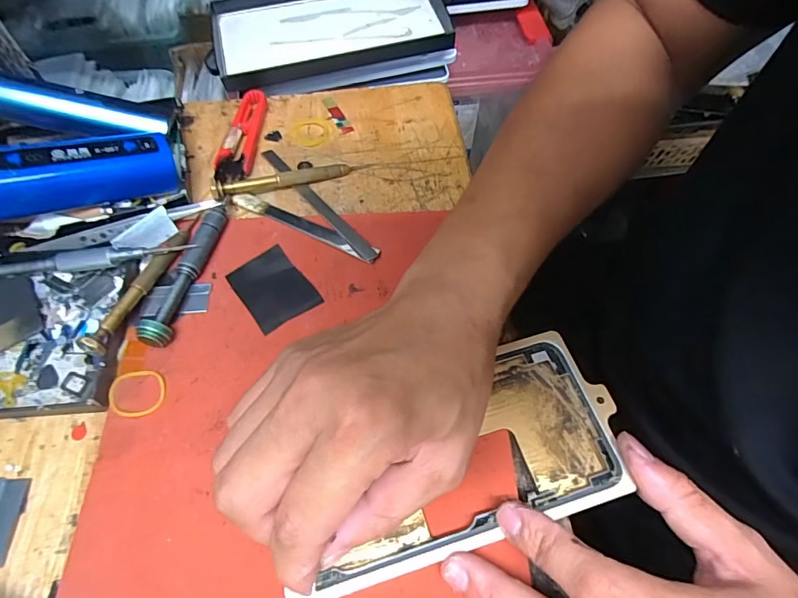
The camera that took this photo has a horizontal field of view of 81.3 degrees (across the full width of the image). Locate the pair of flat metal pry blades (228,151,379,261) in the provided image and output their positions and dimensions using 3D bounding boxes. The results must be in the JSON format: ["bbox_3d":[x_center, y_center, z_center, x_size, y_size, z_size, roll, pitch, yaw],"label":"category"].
[{"bbox_3d":[-0.070,-0.055,0.302,0.052,0.004,0.125,-39,67,-19],"label":"pair of flat metal pry blades"}]

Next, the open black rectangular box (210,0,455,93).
[{"bbox_3d":[-0.058,-0.234,0.404,0.197,0.027,0.109,-14,62,-7],"label":"open black rectangular box"}]

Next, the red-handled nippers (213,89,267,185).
[{"bbox_3d":[-0.115,-0.117,0.339,0.026,0.011,0.095,1,61,1],"label":"red-handled nippers"}]

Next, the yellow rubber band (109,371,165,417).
[{"bbox_3d":[-0.137,0.049,0.242,0.027,0.004,0.024,-8,61,-4],"label":"yellow rubber band"}]

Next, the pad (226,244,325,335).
[{"bbox_3d":[-0.075,-0.007,0.276,0.037,0.004,0.051,-35,66,-17],"label":"pad"}]

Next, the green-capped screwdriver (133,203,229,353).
[{"bbox_3d":[-0.126,-0.017,0.272,0.019,0.017,0.095,8,61,5],"label":"green-capped screwdriver"}]

